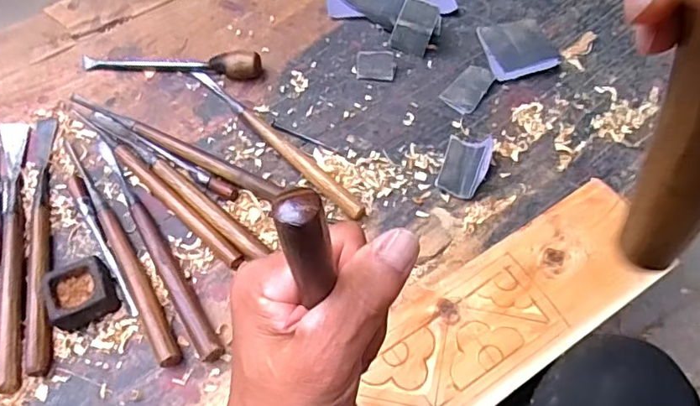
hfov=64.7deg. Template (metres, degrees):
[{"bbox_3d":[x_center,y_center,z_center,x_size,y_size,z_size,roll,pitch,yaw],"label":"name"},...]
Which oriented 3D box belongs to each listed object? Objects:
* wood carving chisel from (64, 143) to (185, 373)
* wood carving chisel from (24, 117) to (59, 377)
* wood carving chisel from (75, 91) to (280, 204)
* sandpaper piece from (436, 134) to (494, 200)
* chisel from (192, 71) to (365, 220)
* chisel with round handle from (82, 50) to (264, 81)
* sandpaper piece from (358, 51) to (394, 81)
[{"bbox_3d":[-0.202,0.034,0.481,0.020,0.019,0.246,-28,66,-15],"label":"wood carving chisel"},{"bbox_3d":[-0.272,0.023,0.484,0.022,0.017,0.250,-12,63,-8],"label":"wood carving chisel"},{"bbox_3d":[-0.173,-0.057,0.531,0.241,0.016,0.020,25,64,11],"label":"wood carving chisel"},{"bbox_3d":[0.109,-0.040,0.521,0.040,0.020,0.070,18,63,8],"label":"sandpaper piece"},{"bbox_3d":[-0.075,-0.062,0.534,0.234,0.018,0.019,40,68,18],"label":"chisel"},{"bbox_3d":[-0.187,-0.149,0.576,0.188,0.028,0.028,5,62,1],"label":"chisel with round handle"},{"bbox_3d":[0.028,-0.147,0.587,0.038,0.012,0.032,5,62,1],"label":"sandpaper piece"}]

